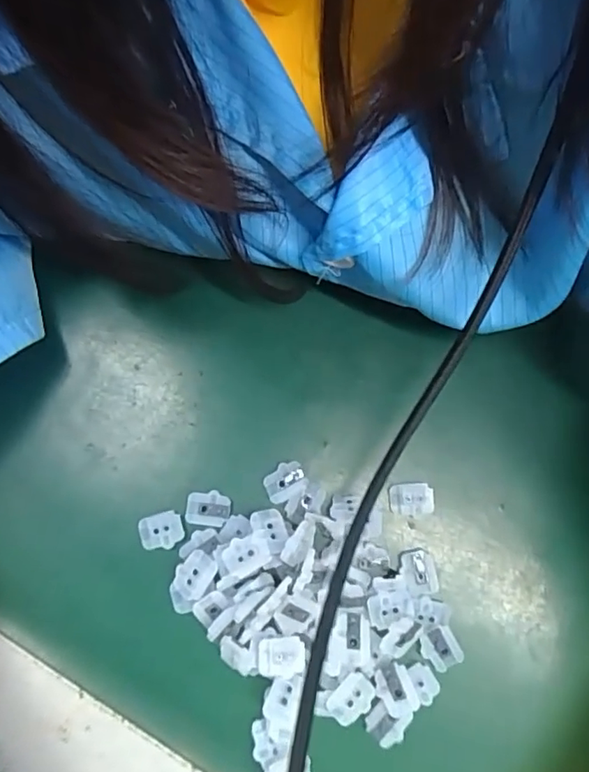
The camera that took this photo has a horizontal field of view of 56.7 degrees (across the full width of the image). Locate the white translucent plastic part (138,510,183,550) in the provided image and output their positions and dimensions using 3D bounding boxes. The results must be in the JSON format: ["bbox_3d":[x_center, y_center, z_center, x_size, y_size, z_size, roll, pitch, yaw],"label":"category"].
[{"bbox_3d":[-0.066,0.072,0.269,0.021,0.004,0.017,-14,80,-3],"label":"white translucent plastic part"}]

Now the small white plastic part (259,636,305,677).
[{"bbox_3d":[-0.006,0.125,0.252,0.021,0.004,0.017,-4,80,-2],"label":"small white plastic part"}]

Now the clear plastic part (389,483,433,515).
[{"bbox_3d":[0.059,0.057,0.277,0.022,0.005,0.015,-4,80,-2],"label":"clear plastic part"}]

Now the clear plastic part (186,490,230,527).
[{"bbox_3d":[-0.043,0.061,0.272,0.021,0.004,0.017,6,80,0],"label":"clear plastic part"}]

